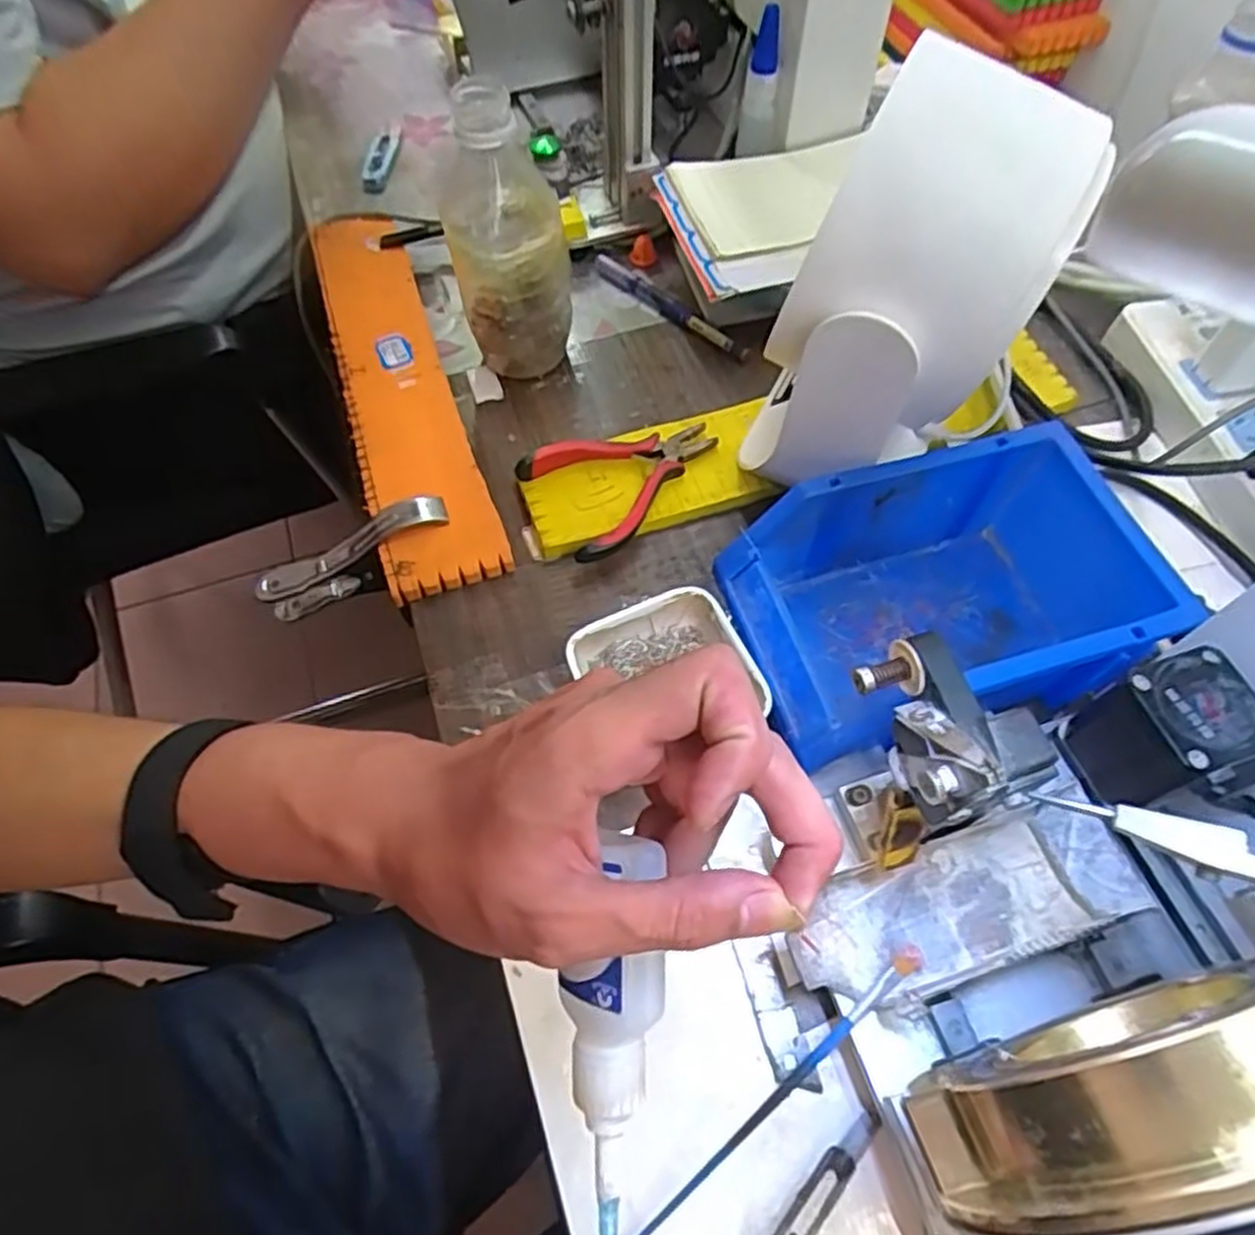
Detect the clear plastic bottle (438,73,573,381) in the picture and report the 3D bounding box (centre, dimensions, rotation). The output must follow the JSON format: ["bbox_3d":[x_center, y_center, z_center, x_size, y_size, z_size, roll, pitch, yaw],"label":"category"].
[{"bbox_3d":[-0.073,-0.228,0.472,0.066,0.170,0.071,-13,61,-7],"label":"clear plastic bottle"}]

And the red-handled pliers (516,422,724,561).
[{"bbox_3d":[0.002,-0.084,0.457,0.111,0.015,0.076,-29,65,-17],"label":"red-handled pliers"}]

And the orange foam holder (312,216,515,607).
[{"bbox_3d":[-0.155,-0.160,0.518,0.067,0.017,0.350,-18,61,-9],"label":"orange foam holder"}]

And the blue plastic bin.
[{"bbox_3d":[0.152,-0.008,0.382,0.189,0.078,0.117,-12,60,-8],"label":"blue plastic bin"}]

